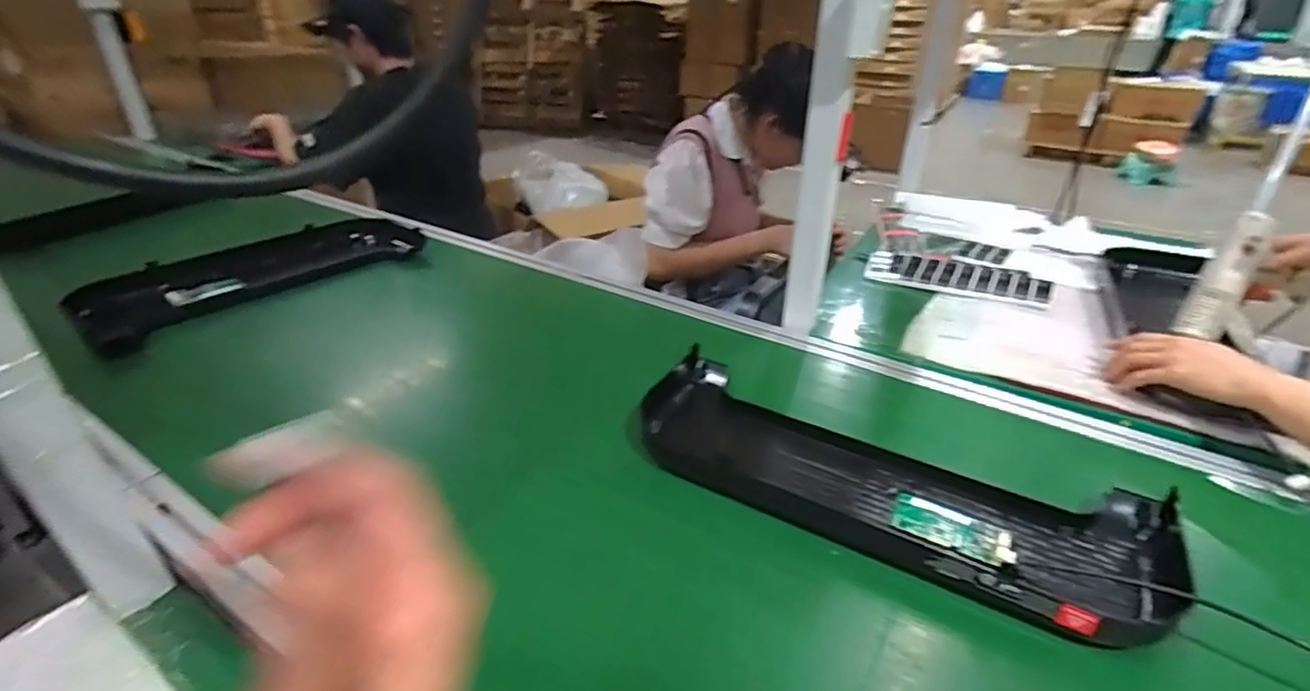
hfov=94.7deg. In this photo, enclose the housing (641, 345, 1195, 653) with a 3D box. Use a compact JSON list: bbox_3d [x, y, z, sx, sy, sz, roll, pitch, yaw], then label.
[{"bbox_3d":[0.216,0.123,0.596,0.490,0.053,0.199,18,34,27],"label":"housing"}]

